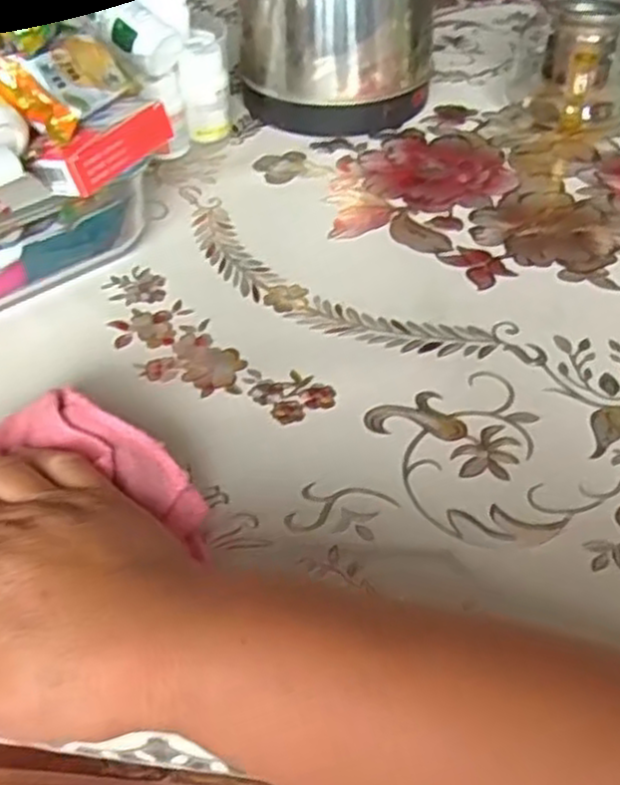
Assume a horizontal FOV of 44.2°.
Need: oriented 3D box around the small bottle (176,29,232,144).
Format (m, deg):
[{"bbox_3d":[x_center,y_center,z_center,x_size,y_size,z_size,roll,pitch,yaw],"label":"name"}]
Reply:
[{"bbox_3d":[-0.078,-0.225,0.564,0.034,0.069,0.038,-8,46,-5],"label":"small bottle"}]

